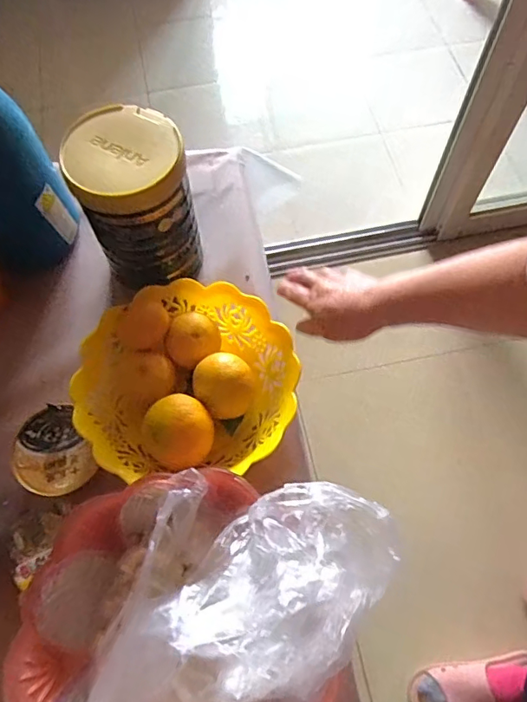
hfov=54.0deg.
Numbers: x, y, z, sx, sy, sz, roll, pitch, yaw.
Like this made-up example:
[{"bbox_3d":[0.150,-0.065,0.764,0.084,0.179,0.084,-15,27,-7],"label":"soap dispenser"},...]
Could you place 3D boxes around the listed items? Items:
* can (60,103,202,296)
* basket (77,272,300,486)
[{"bbox_3d":[-0.141,-0.175,0.599,0.115,0.155,0.122,-1,69,2],"label":"can"},{"bbox_3d":[-0.085,0.028,0.587,0.235,0.064,0.212,-6,69,0],"label":"basket"}]

